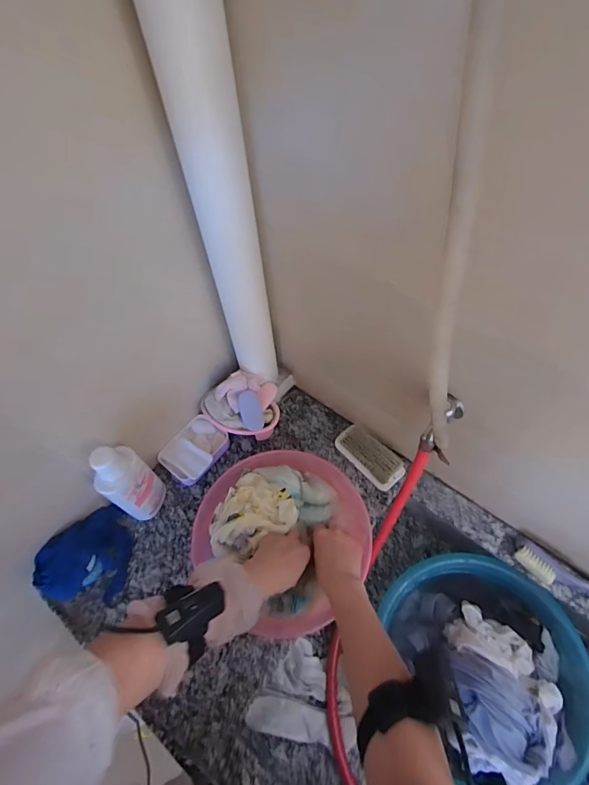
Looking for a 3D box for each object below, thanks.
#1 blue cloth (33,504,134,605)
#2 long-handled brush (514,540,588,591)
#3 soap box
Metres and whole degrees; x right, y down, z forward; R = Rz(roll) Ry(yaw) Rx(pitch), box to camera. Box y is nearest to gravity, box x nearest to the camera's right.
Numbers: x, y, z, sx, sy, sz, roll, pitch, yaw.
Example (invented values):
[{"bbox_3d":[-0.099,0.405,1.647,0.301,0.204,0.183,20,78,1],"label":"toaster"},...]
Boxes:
[{"bbox_3d":[-0.347,0.263,0.681,0.122,0.092,0.151,1,61,4],"label":"blue cloth"},{"bbox_3d":[0.467,0.321,0.662,0.214,0.030,0.044,31,67,19],"label":"long-handled brush"},{"bbox_3d":[-0.189,0.112,0.790,0.095,0.034,0.121,35,68,20],"label":"soap box"}]

